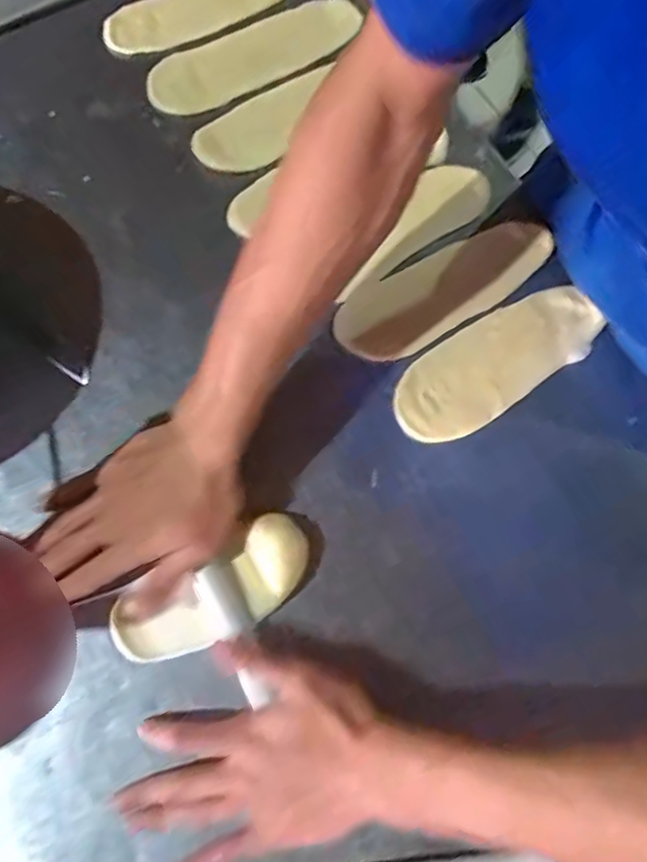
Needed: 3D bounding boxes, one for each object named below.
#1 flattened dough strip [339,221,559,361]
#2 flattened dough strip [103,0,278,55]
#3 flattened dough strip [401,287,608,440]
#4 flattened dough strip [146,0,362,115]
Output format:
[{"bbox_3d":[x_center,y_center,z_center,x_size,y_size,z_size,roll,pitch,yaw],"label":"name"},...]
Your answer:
[{"bbox_3d":[0.102,-0.121,0.497,0.198,0.008,0.067,-31,79,-9],"label":"flattened dough strip"},{"bbox_3d":[-0.116,-0.401,0.561,0.186,0.010,0.059,-29,78,-9],"label":"flattened dough strip"},{"bbox_3d":[0.142,-0.059,0.483,0.191,0.008,0.071,-33,79,-10],"label":"flattened dough strip"},{"bbox_3d":[-0.067,-0.351,0.552,0.201,0.017,0.064,-28,78,-9],"label":"flattened dough strip"}]

